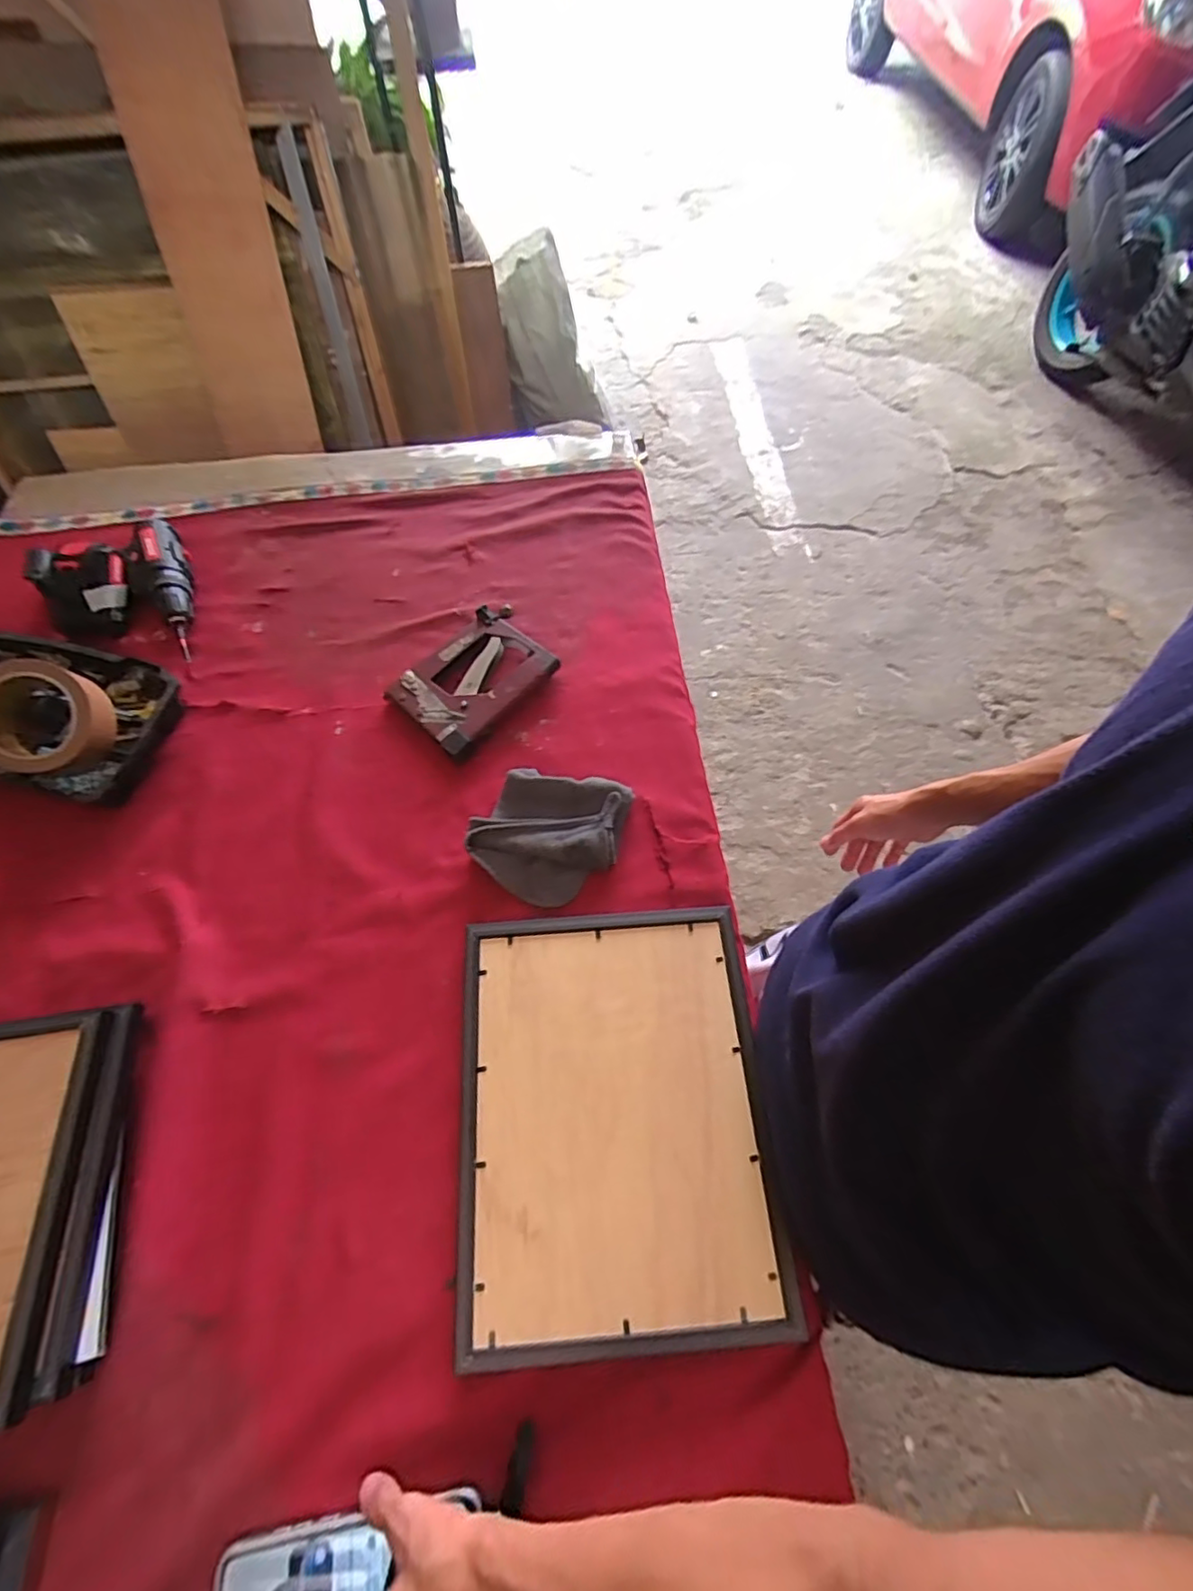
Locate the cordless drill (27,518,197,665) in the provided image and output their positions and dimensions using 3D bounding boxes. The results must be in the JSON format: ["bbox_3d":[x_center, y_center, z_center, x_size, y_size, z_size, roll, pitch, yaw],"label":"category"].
[{"bbox_3d":[-0.564,-0.242,0.729,0.166,0.068,0.229,-33,66,-15],"label":"cordless drill"}]

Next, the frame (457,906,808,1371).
[{"bbox_3d":[0.013,0.245,0.489,0.236,0.014,0.302,-4,61,-1],"label":"frame"}]

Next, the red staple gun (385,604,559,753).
[{"bbox_3d":[-0.135,-0.132,0.689,0.123,0.027,0.168,38,69,19],"label":"red staple gun"}]

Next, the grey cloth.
[{"bbox_3d":[-0.043,0.032,0.596,0.125,0.028,0.139,29,66,16],"label":"grey cloth"}]

